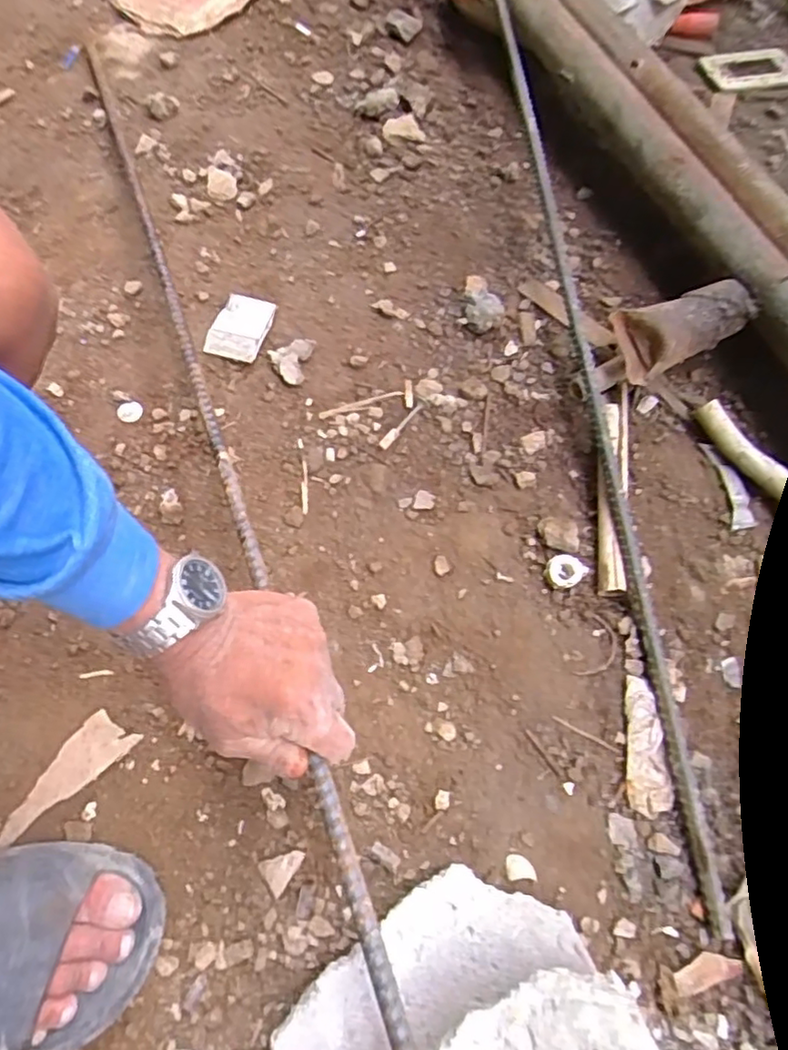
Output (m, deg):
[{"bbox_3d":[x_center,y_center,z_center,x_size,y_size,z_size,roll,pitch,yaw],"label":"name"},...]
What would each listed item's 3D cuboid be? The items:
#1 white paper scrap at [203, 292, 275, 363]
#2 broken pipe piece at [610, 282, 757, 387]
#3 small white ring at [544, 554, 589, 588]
[{"bbox_3d":[-0.148,-0.188,0.594,0.053,0.012,0.066,16,69,5],"label":"white paper scrap"},{"bbox_3d":[0.248,-0.170,0.538,0.113,0.040,0.062,-18,70,-8],"label":"broken pipe piece"},{"bbox_3d":[0.133,0.037,0.485,0.027,0.010,0.026,0,68,-1],"label":"small white ring"}]

